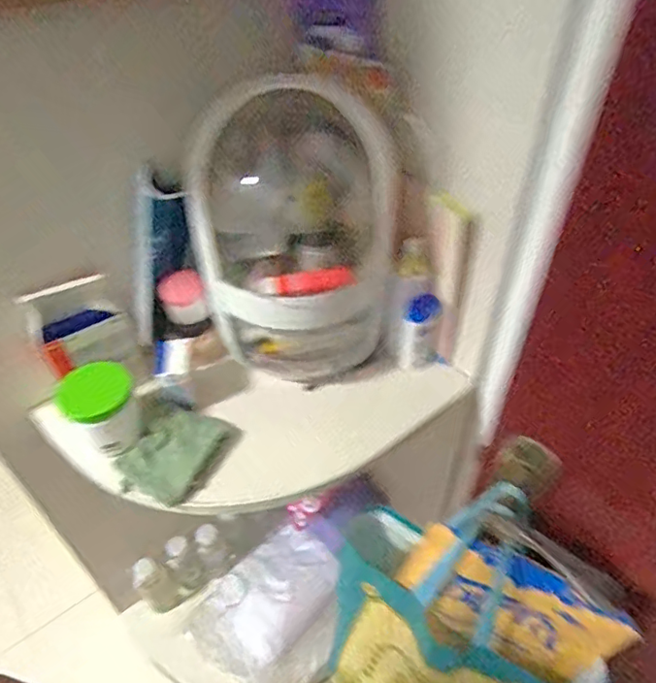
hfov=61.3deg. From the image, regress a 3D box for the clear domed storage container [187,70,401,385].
[{"bbox_3d":[-0.037,-0.127,0.715,0.247,0.354,0.173,-16,47,-13],"label":"clear domed storage container"}]

